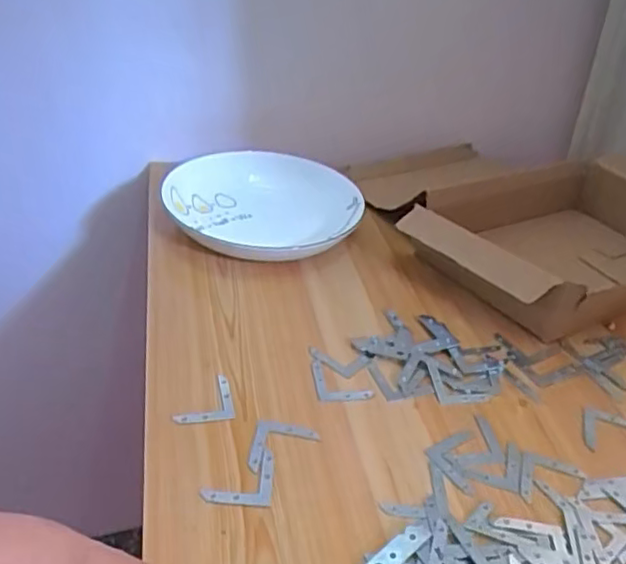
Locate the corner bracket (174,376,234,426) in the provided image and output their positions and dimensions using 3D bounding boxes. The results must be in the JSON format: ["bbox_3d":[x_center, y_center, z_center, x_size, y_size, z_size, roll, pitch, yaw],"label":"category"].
[{"bbox_3d":[-0.077,0.082,0.443,0.041,0.005,0.039,-3,32,-18],"label":"corner bracket"}]

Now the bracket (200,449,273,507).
[{"bbox_3d":[-0.046,0.120,0.396,0.042,0.004,0.044,6,30,-3],"label":"bracket"}]

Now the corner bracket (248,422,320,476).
[{"bbox_3d":[-0.019,0.108,0.418,0.041,0.004,0.041,10,30,4],"label":"corner bracket"}]

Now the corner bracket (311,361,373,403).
[{"bbox_3d":[0.022,0.078,0.484,0.042,0.006,0.042,2,30,-10],"label":"corner bracket"}]

